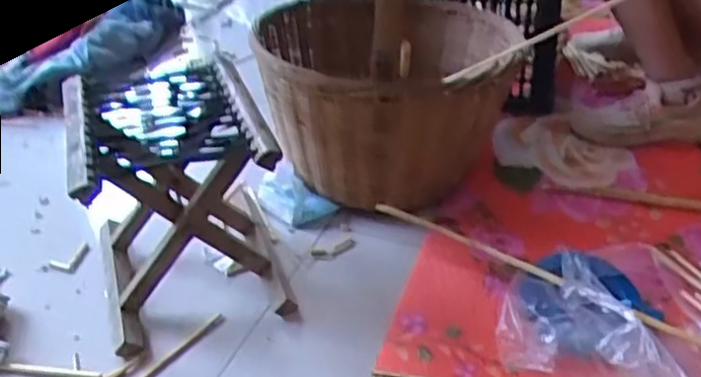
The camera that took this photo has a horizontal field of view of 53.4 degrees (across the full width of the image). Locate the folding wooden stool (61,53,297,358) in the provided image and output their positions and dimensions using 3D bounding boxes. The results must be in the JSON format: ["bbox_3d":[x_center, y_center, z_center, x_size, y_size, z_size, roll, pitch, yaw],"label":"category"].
[{"bbox_3d":[-0.213,0.011,0.867,0.219,0.245,0.232,-12,36,-14],"label":"folding wooden stool"}]

